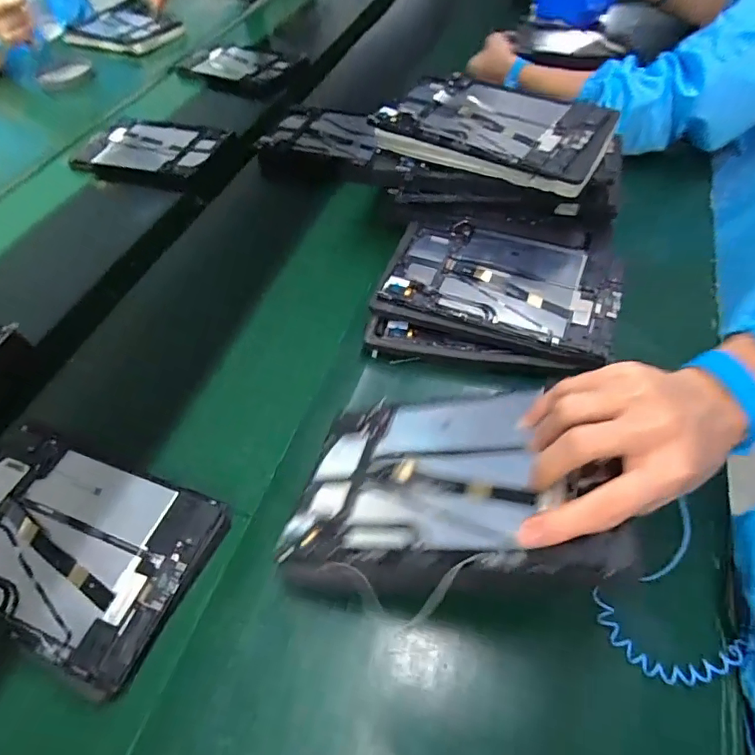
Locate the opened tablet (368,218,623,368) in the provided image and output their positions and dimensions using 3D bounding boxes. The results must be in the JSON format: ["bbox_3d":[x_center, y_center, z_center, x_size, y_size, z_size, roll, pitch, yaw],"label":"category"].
[{"bbox_3d":[0.134,-0.105,0.543,0.247,0.014,0.158,16,58,15],"label":"opened tablet"}]

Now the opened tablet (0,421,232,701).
[{"bbox_3d":[-0.270,0.135,0.421,0.254,0.012,0.151,19,55,15],"label":"opened tablet"}]

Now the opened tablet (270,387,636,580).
[{"bbox_3d":[0.044,0.070,0.365,0.244,0.016,0.159,-12,40,30],"label":"opened tablet"}]

